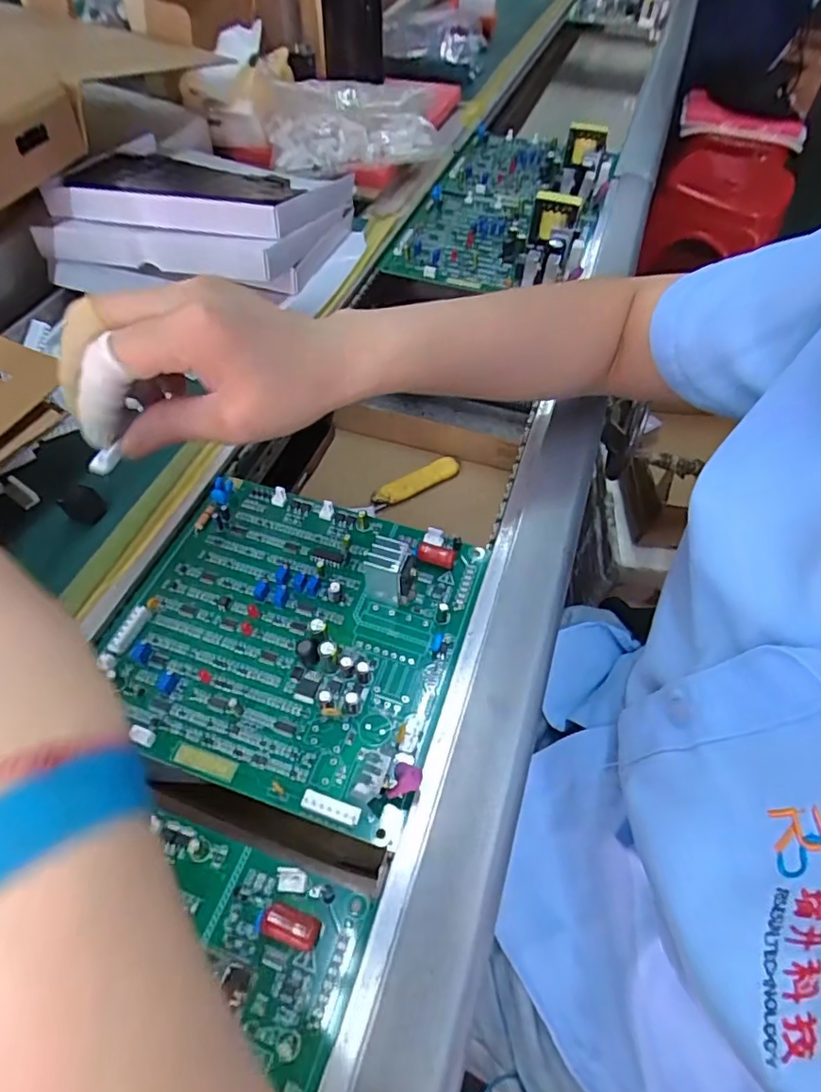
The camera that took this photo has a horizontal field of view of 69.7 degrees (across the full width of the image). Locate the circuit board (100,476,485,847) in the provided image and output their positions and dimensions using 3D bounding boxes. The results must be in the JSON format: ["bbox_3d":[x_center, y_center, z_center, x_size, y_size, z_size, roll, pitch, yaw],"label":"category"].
[{"bbox_3d":[-0.065,0.040,0.325,0.178,0.024,0.173,17,55,10],"label":"circuit board"}]

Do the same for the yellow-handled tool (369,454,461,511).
[{"bbox_3d":[0.005,-0.057,0.526,0.088,0.014,0.020,-28,60,-21],"label":"yellow-handled tool"}]

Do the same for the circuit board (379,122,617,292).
[{"bbox_3d":[0.114,-0.387,0.629,0.176,0.045,0.342,17,55,9],"label":"circuit board"}]

